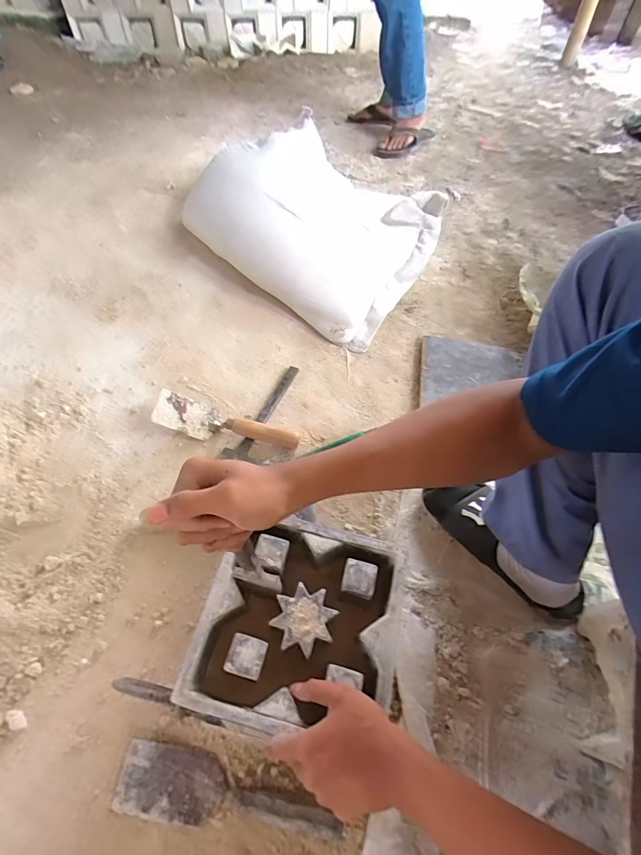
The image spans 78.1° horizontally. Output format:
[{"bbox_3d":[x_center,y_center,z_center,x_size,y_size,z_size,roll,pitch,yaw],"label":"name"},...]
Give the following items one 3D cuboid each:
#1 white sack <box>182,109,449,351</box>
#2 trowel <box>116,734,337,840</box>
[{"bbox_3d":[0.012,-0.507,0.981,0.523,0.213,0.449,36,63,19],"label":"white sack"},{"bbox_3d":[-0.112,0.436,0.467,0.262,0.029,0.067,9,57,4],"label":"trowel"}]

